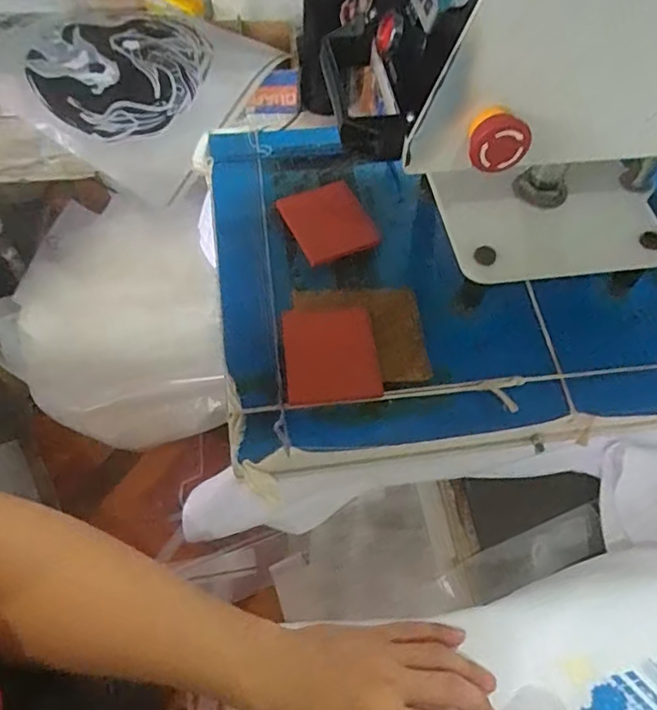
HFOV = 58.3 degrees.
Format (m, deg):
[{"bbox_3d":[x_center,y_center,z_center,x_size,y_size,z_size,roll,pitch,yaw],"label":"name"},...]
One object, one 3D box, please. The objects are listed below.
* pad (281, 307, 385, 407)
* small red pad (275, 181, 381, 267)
[{"bbox_3d":[0.001,-0.002,0.491,0.075,0.013,0.086,-6,58,-7],"label":"pad"},{"bbox_3d":[-0.001,-0.135,0.590,0.077,0.004,0.097,-19,60,-15],"label":"small red pad"}]

